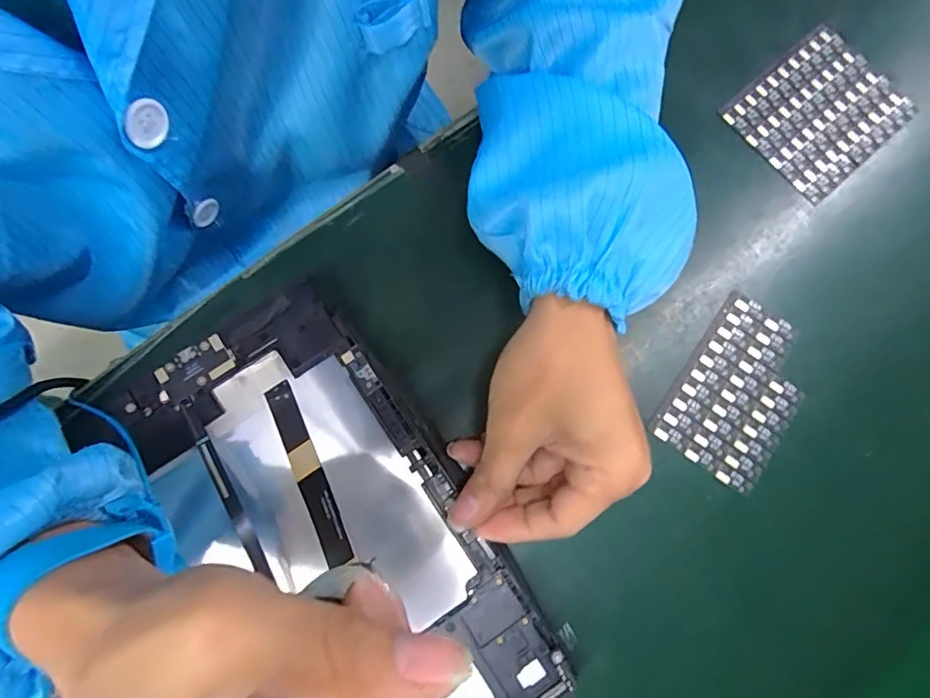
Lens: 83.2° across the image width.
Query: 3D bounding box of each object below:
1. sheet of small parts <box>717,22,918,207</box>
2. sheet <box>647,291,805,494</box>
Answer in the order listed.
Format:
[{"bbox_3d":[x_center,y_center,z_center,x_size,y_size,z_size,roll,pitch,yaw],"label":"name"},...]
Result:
[{"bbox_3d":[0.223,-0.150,0.331,0.095,0.006,0.083,-40,84,-8],"label":"sheet of small parts"},{"bbox_3d":[0.156,0.023,0.295,0.062,0.004,0.096,35,81,4],"label":"sheet"}]

